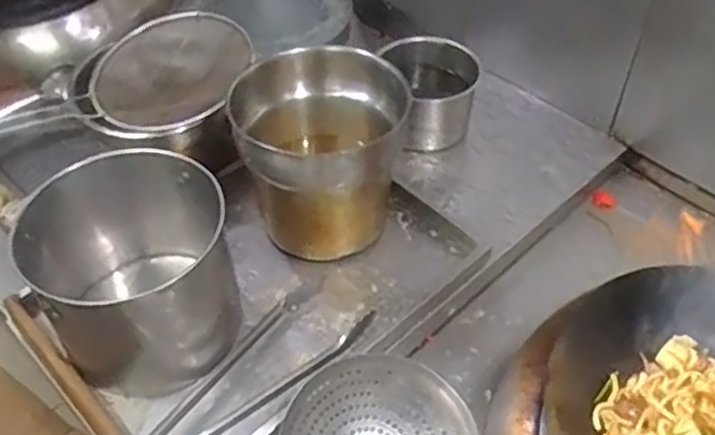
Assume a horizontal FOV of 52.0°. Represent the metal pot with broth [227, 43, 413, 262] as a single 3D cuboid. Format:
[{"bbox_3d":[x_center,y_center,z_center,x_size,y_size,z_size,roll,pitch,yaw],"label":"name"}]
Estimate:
[{"bbox_3d":[-0.050,-0.082,1.008,0.224,0.229,0.175,-2,46,-2],"label":"metal pot with broth"}]

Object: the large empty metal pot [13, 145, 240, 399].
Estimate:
[{"bbox_3d":[-0.264,0.067,0.917,0.236,0.204,0.237,0,46,0],"label":"large empty metal pot"}]

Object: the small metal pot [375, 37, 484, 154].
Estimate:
[{"bbox_3d":[0.132,-0.208,1.237,0.154,0.128,0.164,0,46,0],"label":"small metal pot"}]

